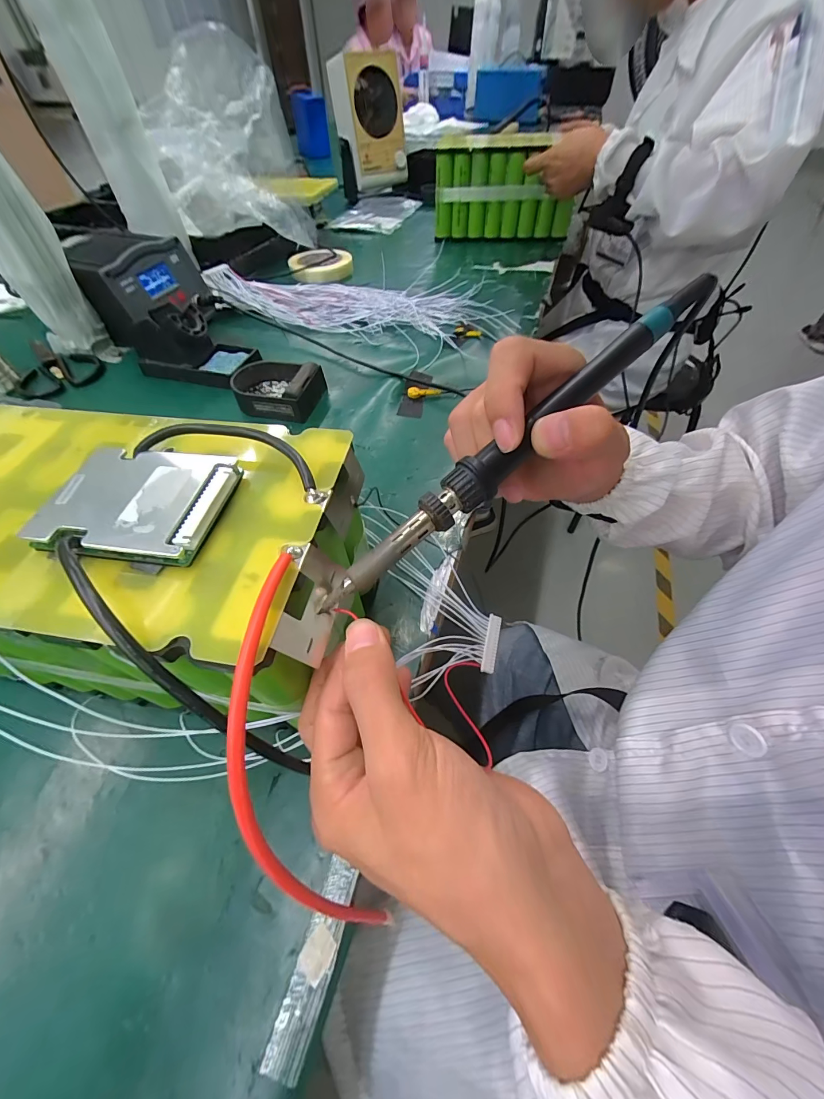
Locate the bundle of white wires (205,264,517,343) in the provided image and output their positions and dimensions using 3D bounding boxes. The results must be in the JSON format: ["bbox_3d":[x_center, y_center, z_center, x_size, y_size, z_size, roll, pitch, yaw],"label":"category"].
[{"bbox_3d":[-0.094,-0.390,0.604,0.486,0.034,0.151,11,56,10],"label":"bundle of white wires"}]

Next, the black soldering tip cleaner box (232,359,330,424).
[{"bbox_3d":[-0.170,-0.198,0.473,0.108,0.034,0.081,8,55,8],"label":"black soldering tip cleaner box"}]

